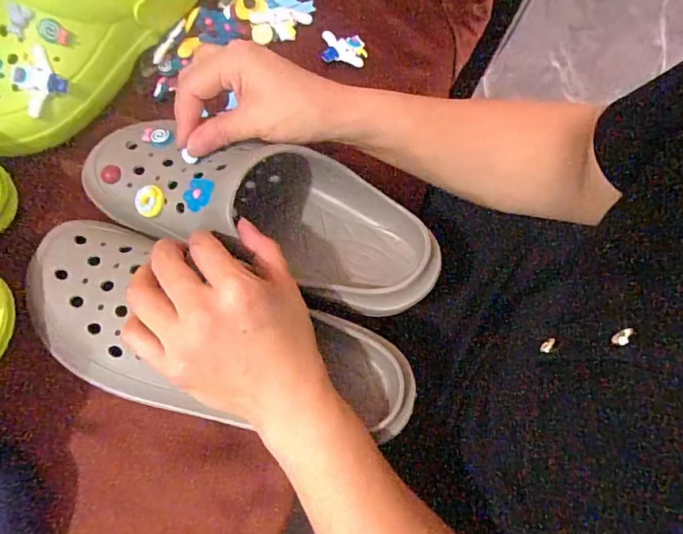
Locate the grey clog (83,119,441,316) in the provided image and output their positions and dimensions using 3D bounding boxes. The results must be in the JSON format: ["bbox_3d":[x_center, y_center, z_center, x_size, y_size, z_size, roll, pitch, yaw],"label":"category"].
[{"bbox_3d":[-0.061,-0.047,0.365,0.271,0.079,0.106,18,71,-5],"label":"grey clog"}]

